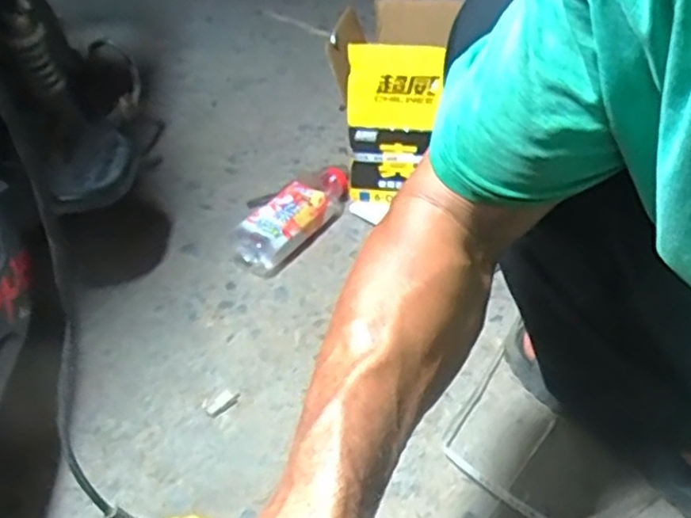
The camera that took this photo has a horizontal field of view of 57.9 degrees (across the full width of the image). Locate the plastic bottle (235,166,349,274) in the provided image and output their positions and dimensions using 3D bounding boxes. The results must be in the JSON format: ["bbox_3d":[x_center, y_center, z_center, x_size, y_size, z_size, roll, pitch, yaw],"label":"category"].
[{"bbox_3d":[-0.066,-0.064,0.847,0.075,0.056,0.214,23,46,25],"label":"plastic bottle"}]

